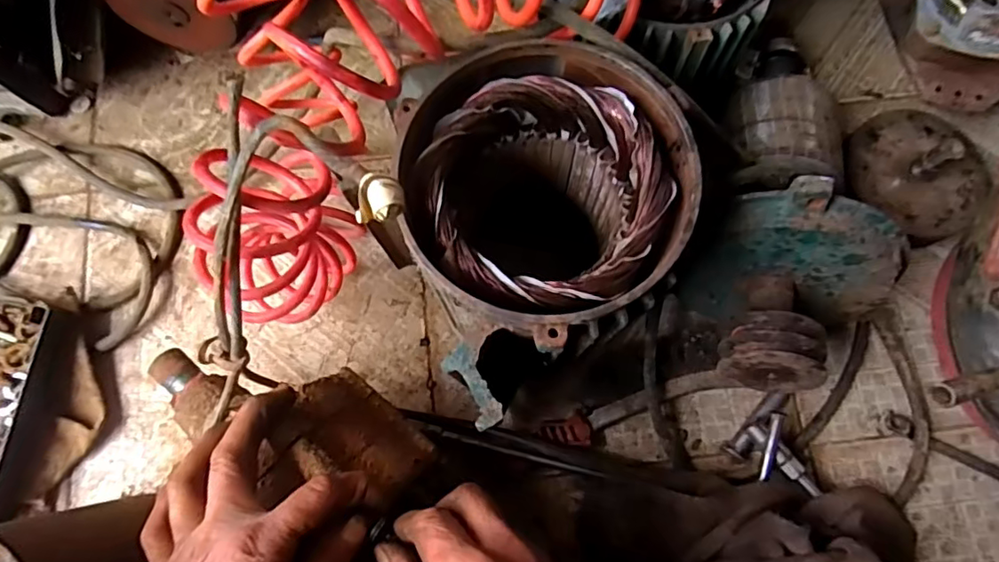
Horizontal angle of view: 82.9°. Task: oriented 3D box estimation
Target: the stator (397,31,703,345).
[{"bbox_3d":[0.028,-0.037,0.391,0.158,0.178,0.158,0,76,1],"label":"stator"}]

